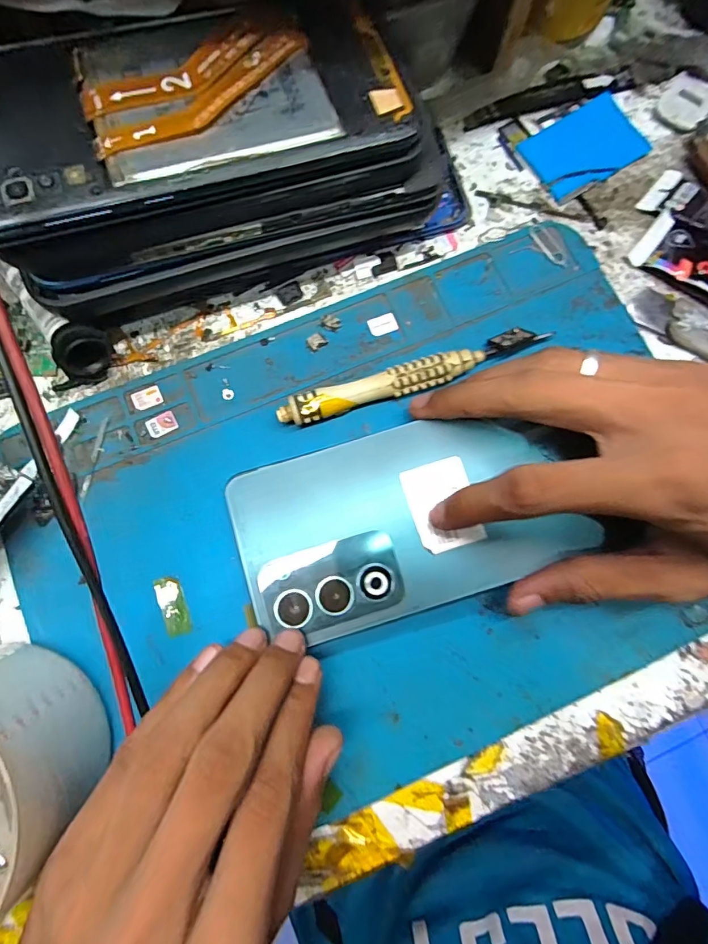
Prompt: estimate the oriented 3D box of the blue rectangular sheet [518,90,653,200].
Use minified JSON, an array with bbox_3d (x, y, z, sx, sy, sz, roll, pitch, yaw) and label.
[{"bbox_3d":[0.119,-0.169,0.231,0.061,0.004,0.039,-31,81,-6],"label":"blue rectangular sheet"}]

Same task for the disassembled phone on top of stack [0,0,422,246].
[{"bbox_3d":[-0.059,-0.127,0.156,0.150,0.010,0.075,-21,80,-8],"label":"disassembled phone on top of stack"}]

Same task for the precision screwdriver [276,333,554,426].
[{"bbox_3d":[0.026,-0.041,0.199,0.120,0.013,0.011,-18,80,-4],"label":"precision screwdriver"}]

